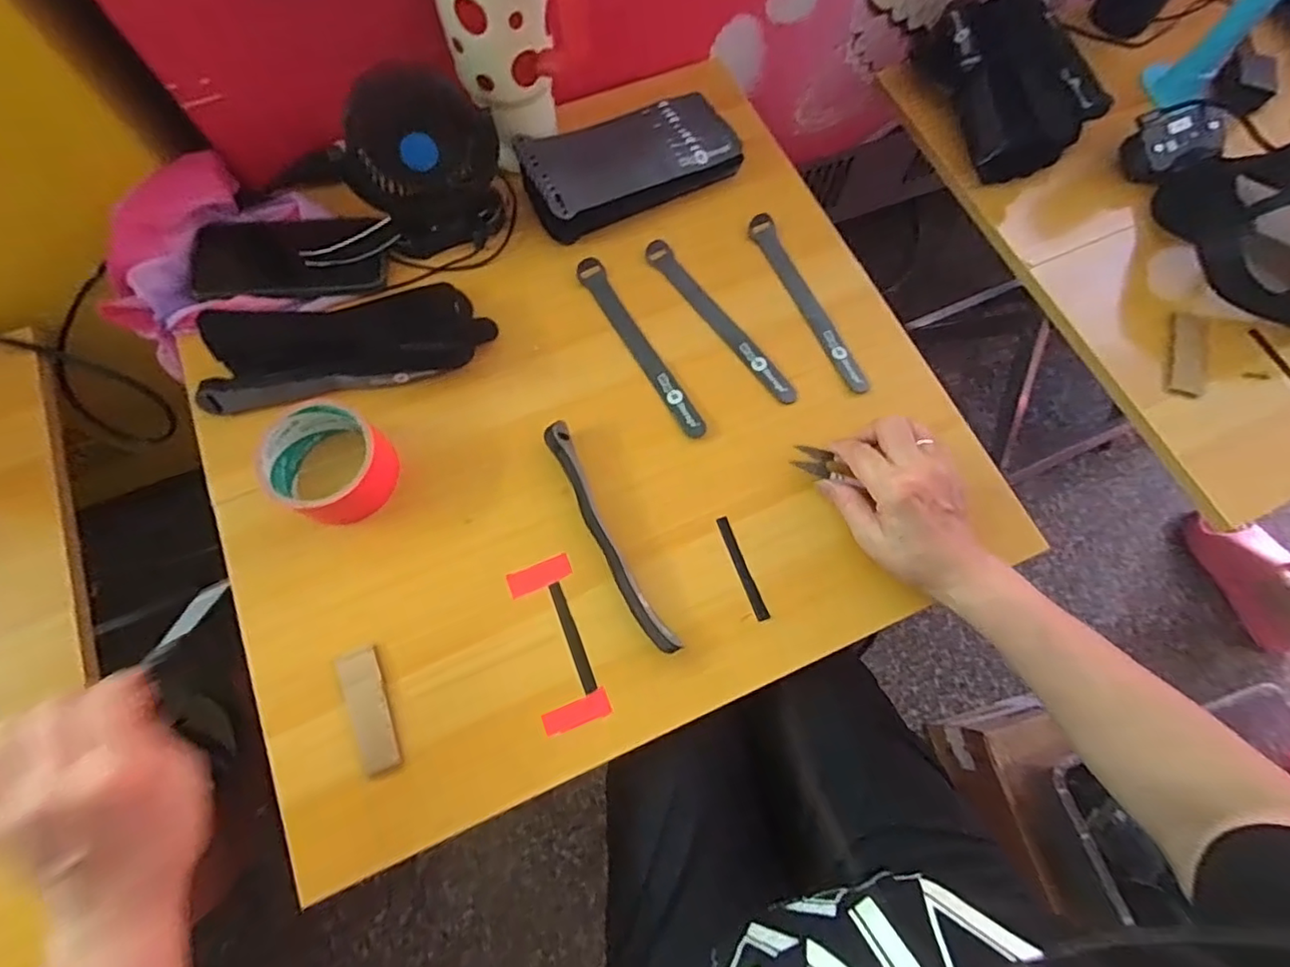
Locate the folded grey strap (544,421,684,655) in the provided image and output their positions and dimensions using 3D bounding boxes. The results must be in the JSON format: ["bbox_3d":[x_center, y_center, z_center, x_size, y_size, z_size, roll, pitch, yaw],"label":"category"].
[{"bbox_3d":[-0.029,0.039,0.444,0.021,0.029,0.195,-27,74,-8],"label":"folded grey strap"}]

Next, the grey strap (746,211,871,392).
[{"bbox_3d":[0.146,-0.165,0.527,0.023,0.008,0.196,-21,73,-7],"label":"grey strap"}]

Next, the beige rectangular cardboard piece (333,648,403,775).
[{"bbox_3d":[-0.193,0.159,0.410,0.026,0.005,0.082,-24,74,-8],"label":"beige rectangular cardboard piece"}]

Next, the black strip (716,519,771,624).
[{"bbox_3d":[0.075,0.065,0.451,0.009,0.004,0.083,-20,73,-6],"label":"black strip"}]

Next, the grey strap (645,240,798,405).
[{"bbox_3d":[0.065,-0.146,0.518,0.023,0.004,0.197,-33,75,-10],"label":"grey strap"}]

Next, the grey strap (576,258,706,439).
[{"bbox_3d":[-0.005,-0.121,0.507,0.023,0.004,0.197,-28,74,-9],"label":"grey strap"}]

